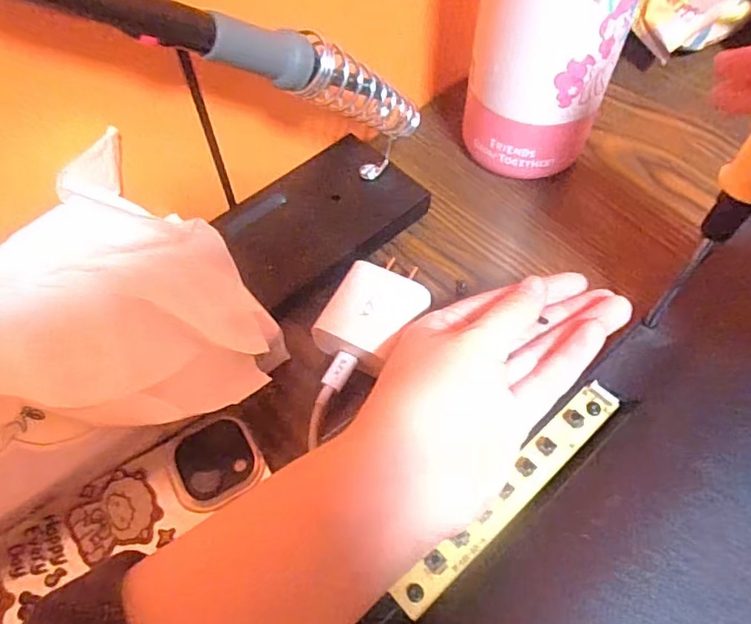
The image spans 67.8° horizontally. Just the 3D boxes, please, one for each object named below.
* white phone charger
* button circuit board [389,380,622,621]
[{"bbox_3d":[-0.001,0.003,0.266,0.039,0.026,0.051,27,62,16],"label":"white phone charger"},{"bbox_3d":[0.056,0.071,0.223,0.122,0.004,0.015,-38,65,-20],"label":"button circuit board"}]

